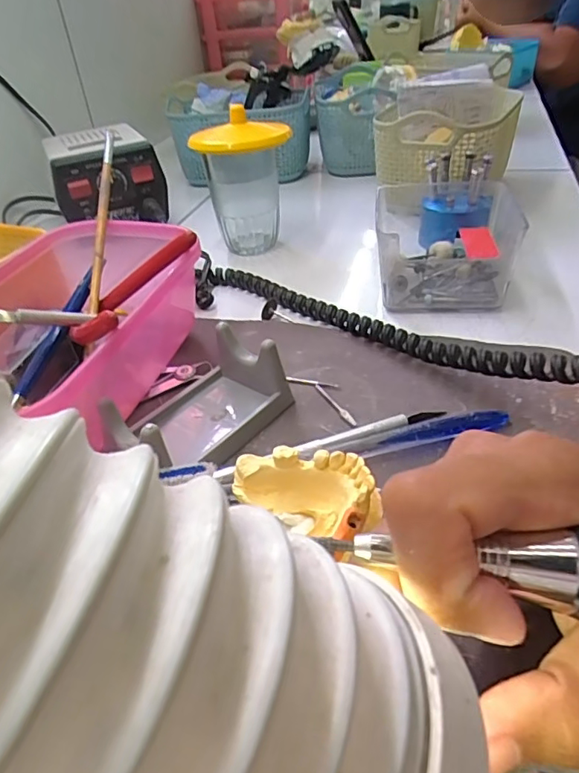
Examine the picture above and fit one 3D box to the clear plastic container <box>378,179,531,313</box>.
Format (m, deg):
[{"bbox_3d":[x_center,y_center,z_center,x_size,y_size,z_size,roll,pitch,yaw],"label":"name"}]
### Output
[{"bbox_3d":[0.118,-0.111,0.411,0.101,0.058,0.110,2,39,10],"label":"clear plastic container"}]

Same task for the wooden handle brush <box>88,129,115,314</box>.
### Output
[{"bbox_3d":[-0.128,-0.115,0.371,0.009,0.008,0.158,-5,64,1],"label":"wooden handle brush"}]

